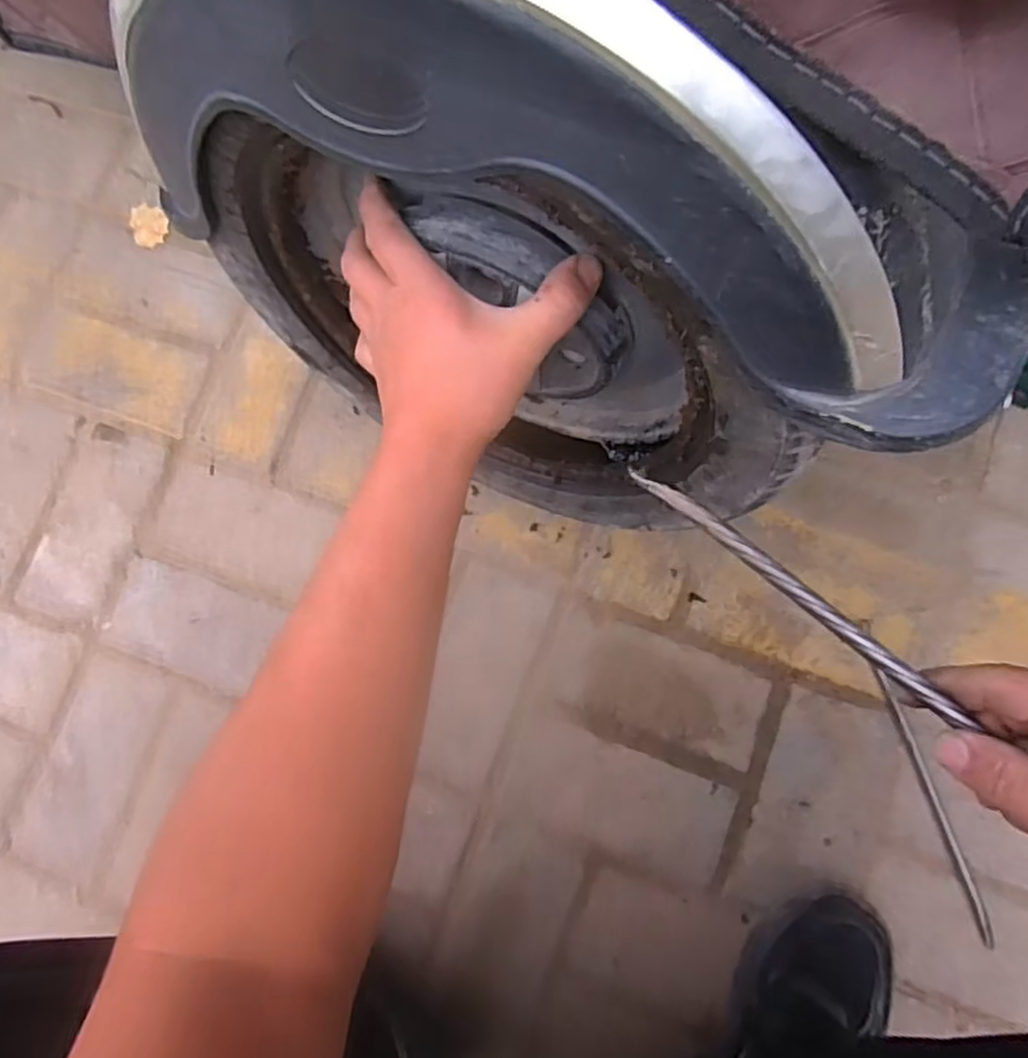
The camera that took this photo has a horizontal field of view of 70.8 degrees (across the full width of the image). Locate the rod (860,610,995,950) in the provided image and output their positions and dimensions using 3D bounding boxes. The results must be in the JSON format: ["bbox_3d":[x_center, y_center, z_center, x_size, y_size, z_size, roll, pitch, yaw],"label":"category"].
[{"bbox_3d":[0.334,0.202,0.591,0.013,0.006,0.261,-17,80,1],"label":"rod"}]

